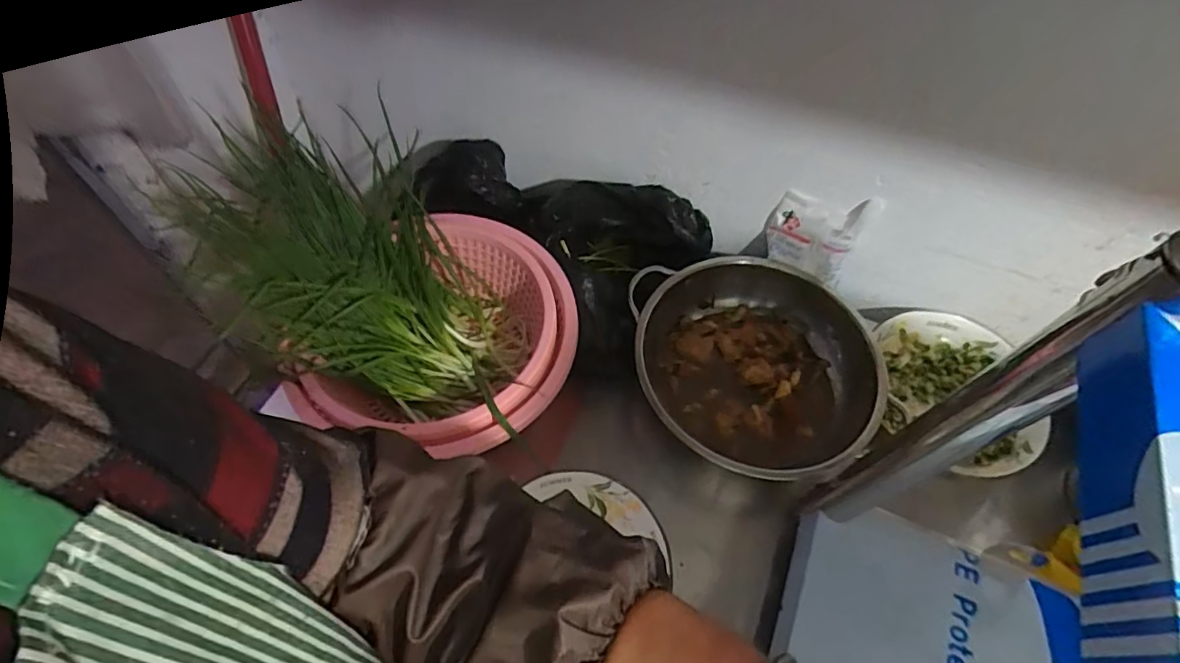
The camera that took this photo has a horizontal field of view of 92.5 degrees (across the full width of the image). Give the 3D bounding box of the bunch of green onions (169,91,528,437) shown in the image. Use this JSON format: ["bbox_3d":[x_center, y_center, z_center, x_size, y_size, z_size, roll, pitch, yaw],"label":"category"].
[{"bbox_3d":[-0.241,-0.042,0.610,0.244,0.120,0.350,-34,88,-34],"label":"bunch of green onions"}]

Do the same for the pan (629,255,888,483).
[{"bbox_3d":[0.188,0.043,0.630,0.250,0.091,0.253,1,56,-2],"label":"pan"}]

